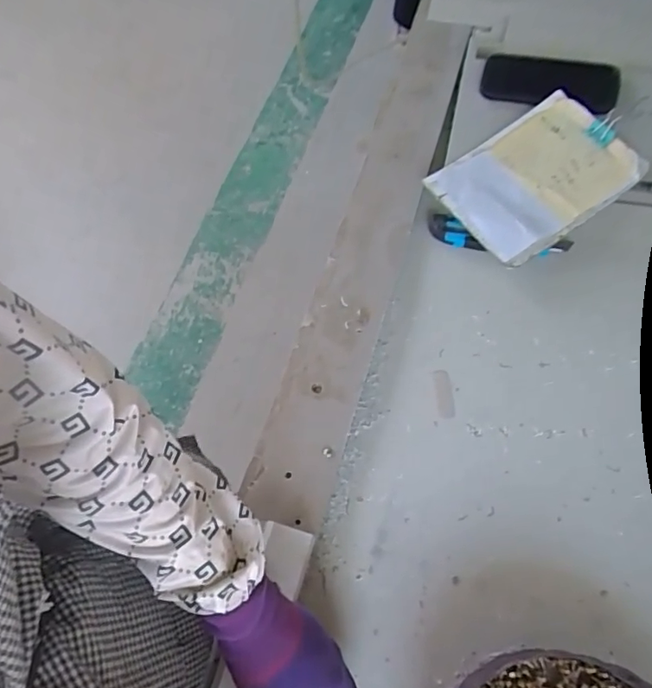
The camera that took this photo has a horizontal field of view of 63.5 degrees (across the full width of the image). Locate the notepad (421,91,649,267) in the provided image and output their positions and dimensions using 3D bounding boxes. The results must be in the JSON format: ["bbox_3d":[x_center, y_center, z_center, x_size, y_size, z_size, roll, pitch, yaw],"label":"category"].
[{"bbox_3d":[0.244,-0.197,0.623,0.202,0.015,0.148,-33,70,-4],"label":"notepad"}]

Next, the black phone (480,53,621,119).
[{"bbox_3d":[0.280,-0.331,0.663,0.161,0.015,0.073,18,74,17],"label":"black phone"}]

